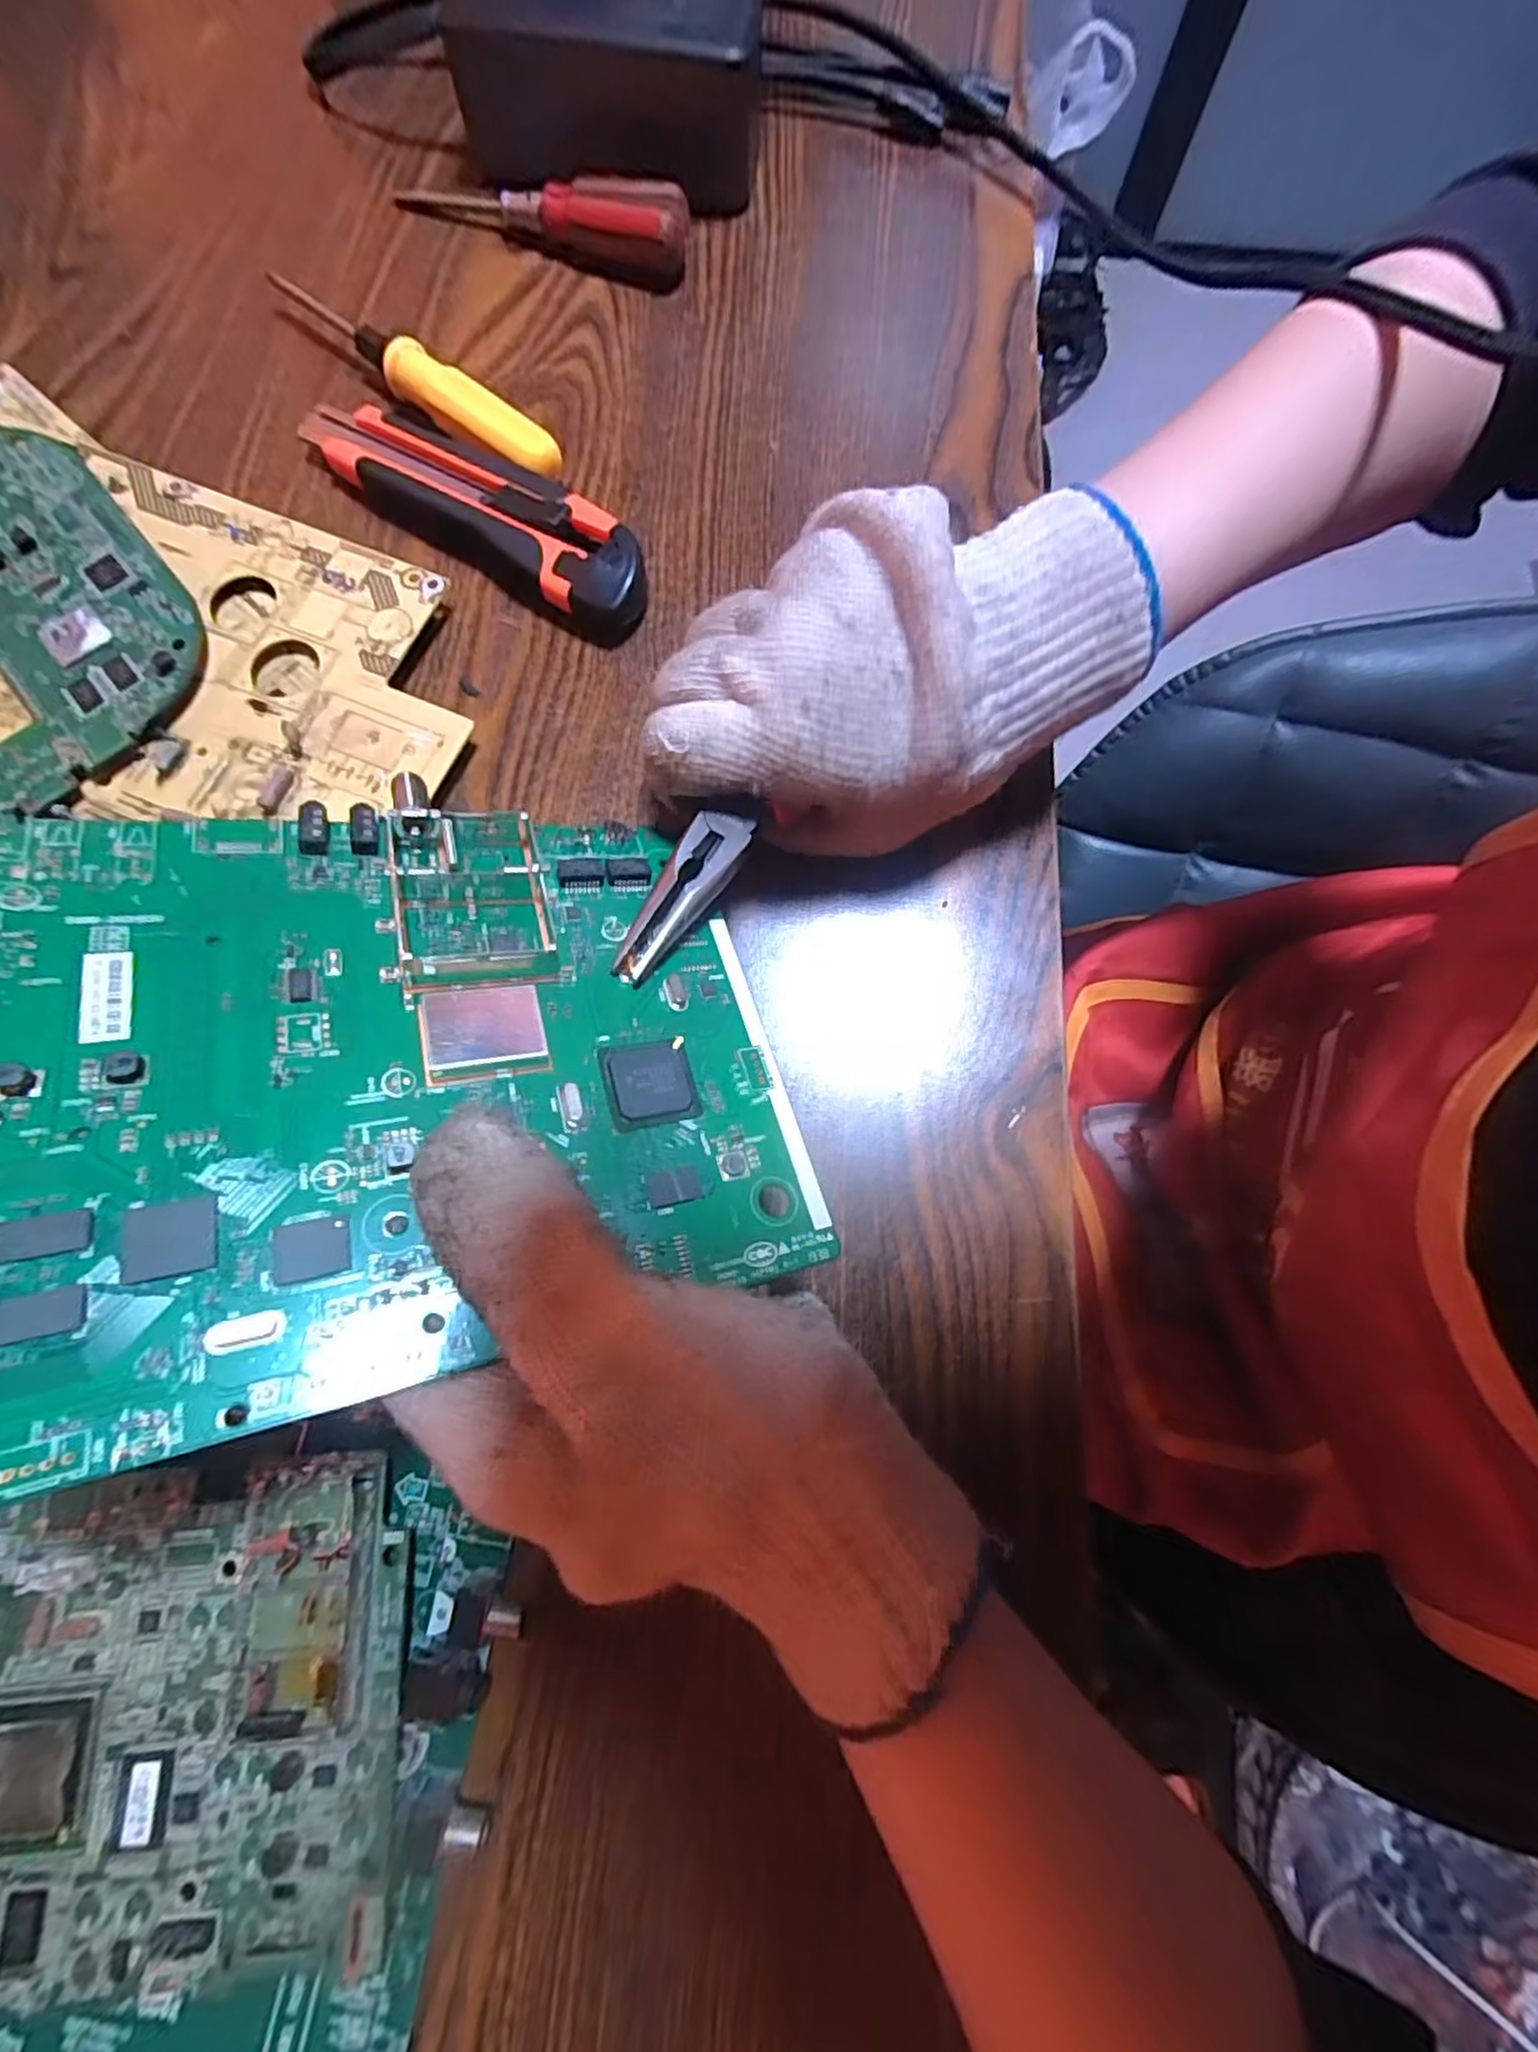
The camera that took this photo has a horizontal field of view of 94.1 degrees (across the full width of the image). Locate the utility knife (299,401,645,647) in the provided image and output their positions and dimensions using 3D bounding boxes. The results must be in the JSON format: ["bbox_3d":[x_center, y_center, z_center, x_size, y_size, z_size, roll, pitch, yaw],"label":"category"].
[{"bbox_3d":[-0.112,-0.202,0.276,0.156,0.019,0.038,34,76,7],"label":"utility knife"}]

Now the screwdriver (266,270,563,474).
[{"bbox_3d":[-0.146,-0.265,0.291,0.157,0.019,0.019,39,77,8],"label":"screwdriver"}]

